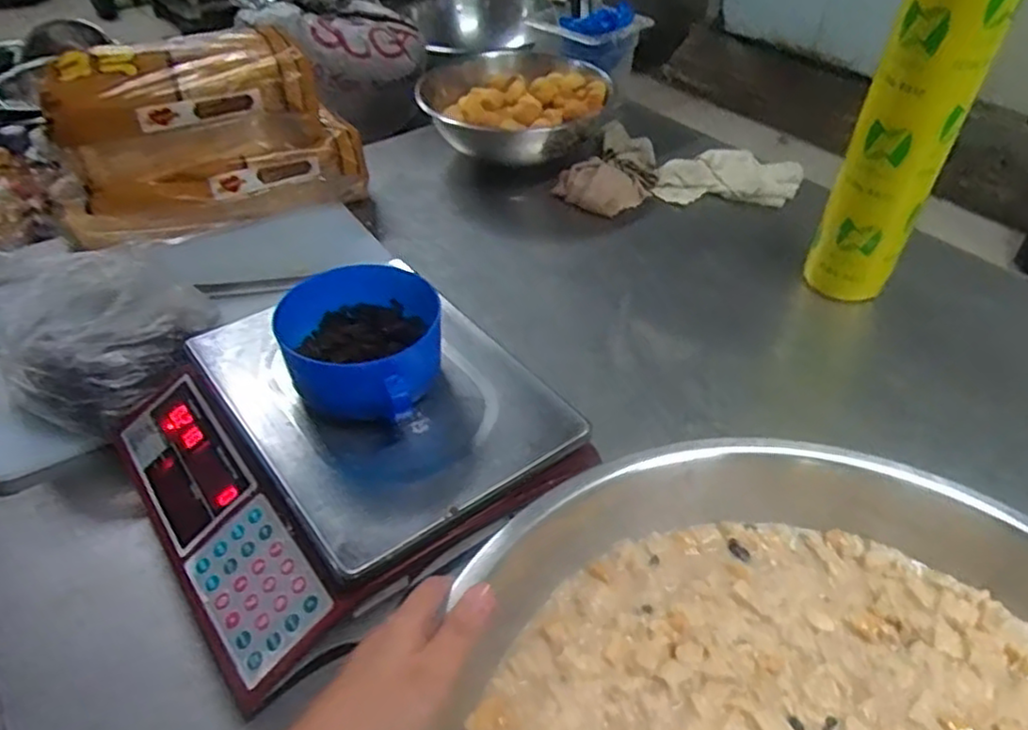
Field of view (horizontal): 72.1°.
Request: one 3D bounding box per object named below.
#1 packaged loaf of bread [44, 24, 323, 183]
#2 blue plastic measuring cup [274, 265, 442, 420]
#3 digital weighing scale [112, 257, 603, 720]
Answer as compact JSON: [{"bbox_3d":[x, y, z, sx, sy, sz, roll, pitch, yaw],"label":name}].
[{"bbox_3d":[-0.382,-0.315,0.827,0.288,0.102,0.097,-16,45,-18],"label":"packaged loaf of bread"},{"bbox_3d":[-0.122,-0.011,0.562,0.124,0.077,0.129,-2,43,-3],"label":"blue plastic measuring cup"},{"bbox_3d":[-0.143,0.057,0.580,0.300,0.090,0.299,-27,49,-27],"label":"digital weighing scale"}]

